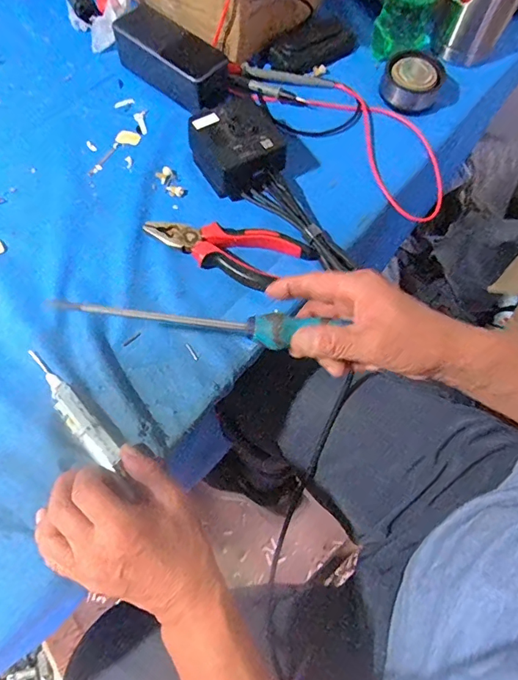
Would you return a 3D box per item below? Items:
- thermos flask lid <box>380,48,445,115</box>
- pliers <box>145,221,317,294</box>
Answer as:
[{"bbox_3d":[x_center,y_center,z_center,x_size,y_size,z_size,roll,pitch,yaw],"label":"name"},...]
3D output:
[{"bbox_3d":[0.177,-0.300,0.527,0.067,0.036,0.064,22,69,6],"label":"thermos flask lid"},{"bbox_3d":[-0.027,-0.092,0.436,0.153,0.020,0.063,23,69,6],"label":"pliers"}]

